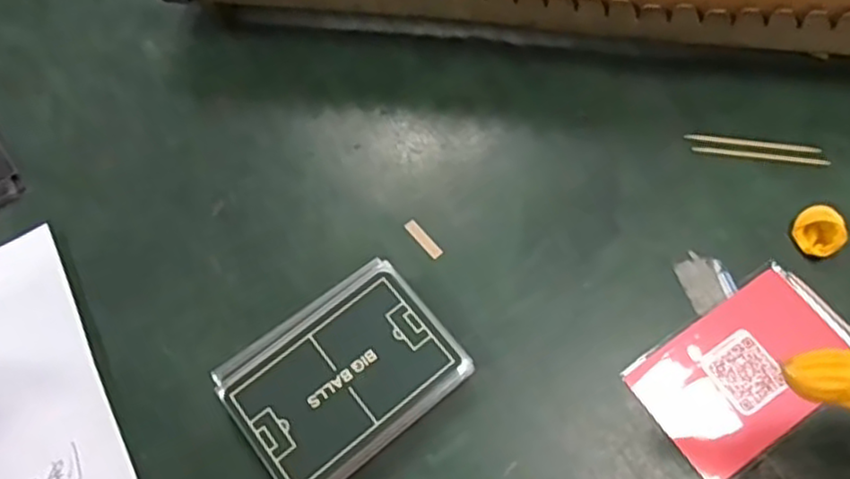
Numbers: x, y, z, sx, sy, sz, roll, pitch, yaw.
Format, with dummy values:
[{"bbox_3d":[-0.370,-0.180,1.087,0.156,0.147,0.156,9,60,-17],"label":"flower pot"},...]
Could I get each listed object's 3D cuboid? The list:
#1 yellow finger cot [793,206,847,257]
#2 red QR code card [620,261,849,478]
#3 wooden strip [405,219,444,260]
[{"bbox_3d":[0.174,-0.004,0.304,0.015,0.015,0.021,-35,70,-12],"label":"yellow finger cot"},{"bbox_3d":[0.136,0.052,0.288,0.091,0.007,0.056,-33,68,-10],"label":"red QR code card"},{"bbox_3d":[-0.001,-0.001,0.321,0.006,0.004,0.023,-37,70,-13],"label":"wooden strip"}]

